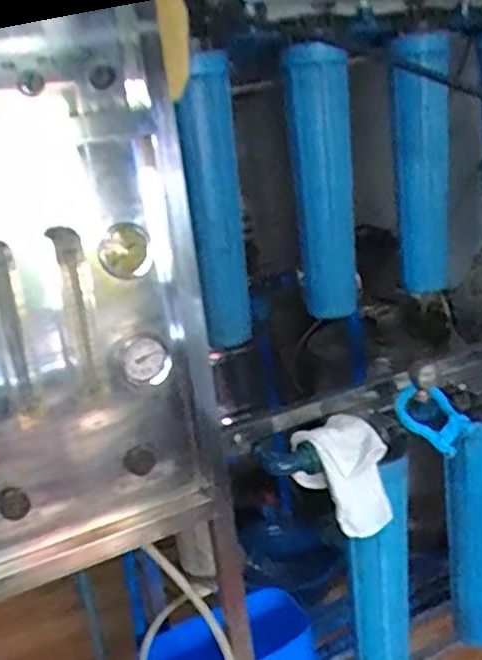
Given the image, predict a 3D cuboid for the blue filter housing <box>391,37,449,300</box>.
[{"bbox_3d":[0.385,-0.337,1.473,0.112,0.519,0.094,-4,16,16],"label":"blue filter housing"}]

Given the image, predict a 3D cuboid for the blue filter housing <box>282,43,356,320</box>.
[{"bbox_3d":[0.161,-0.273,1.340,0.114,0.494,0.100,-7,15,5],"label":"blue filter housing"}]

